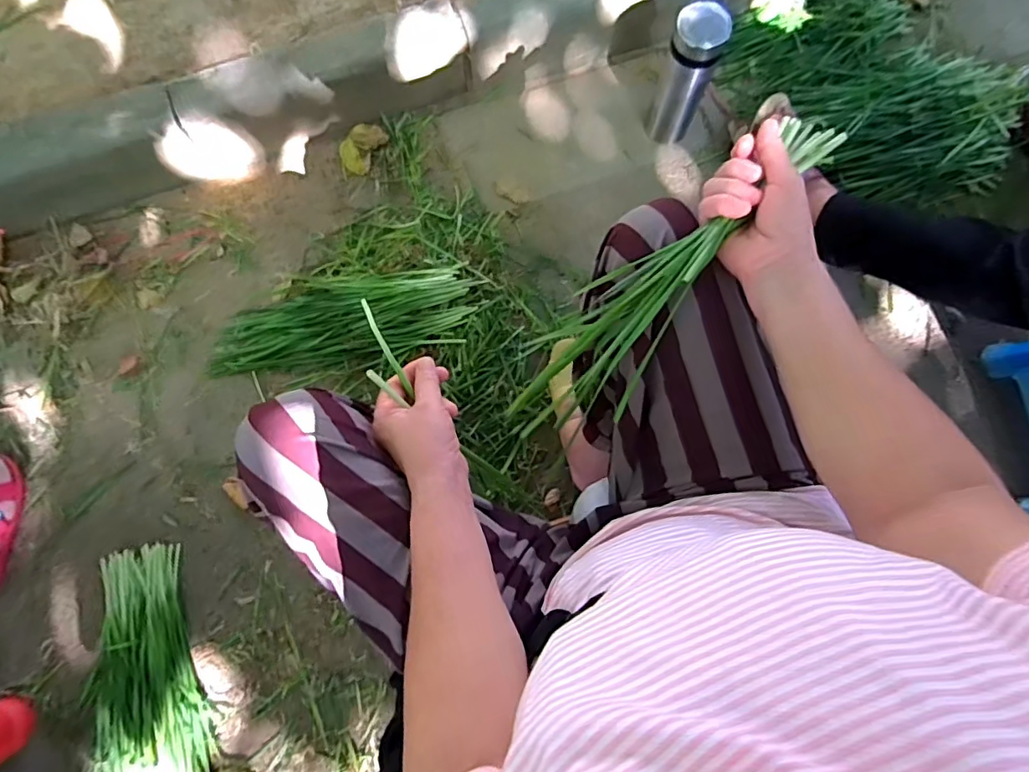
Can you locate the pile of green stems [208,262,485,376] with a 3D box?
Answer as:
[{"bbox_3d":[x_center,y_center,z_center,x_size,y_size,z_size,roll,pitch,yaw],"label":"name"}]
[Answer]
[{"bbox_3d":[-0.299,-0.118,0.932,0.461,0.066,0.155,-6,79,-2],"label":"pile of green stems"}]

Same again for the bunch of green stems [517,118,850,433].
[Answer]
[{"bbox_3d":[0.141,-0.096,0.486,0.101,0.080,0.371,46,100,8],"label":"bunch of green stems"}]

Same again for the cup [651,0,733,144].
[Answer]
[{"bbox_3d":[0.290,-0.528,0.937,0.080,0.226,0.086,0,78,-1],"label":"cup"}]

